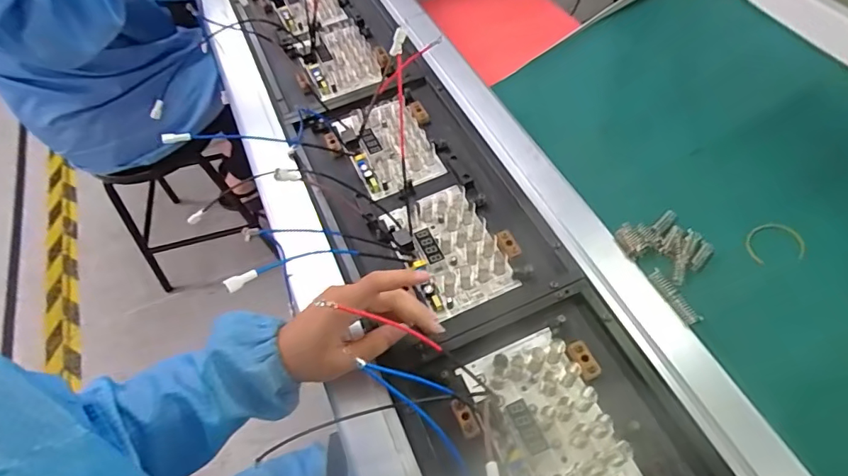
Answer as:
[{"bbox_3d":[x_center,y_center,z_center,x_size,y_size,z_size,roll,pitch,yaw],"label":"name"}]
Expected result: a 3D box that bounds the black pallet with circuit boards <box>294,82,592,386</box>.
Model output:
[{"bbox_3d":[-0.010,-0.050,0.542,0.203,0.037,0.349,-21,57,-9],"label":"black pallet with circuit boards"}]

